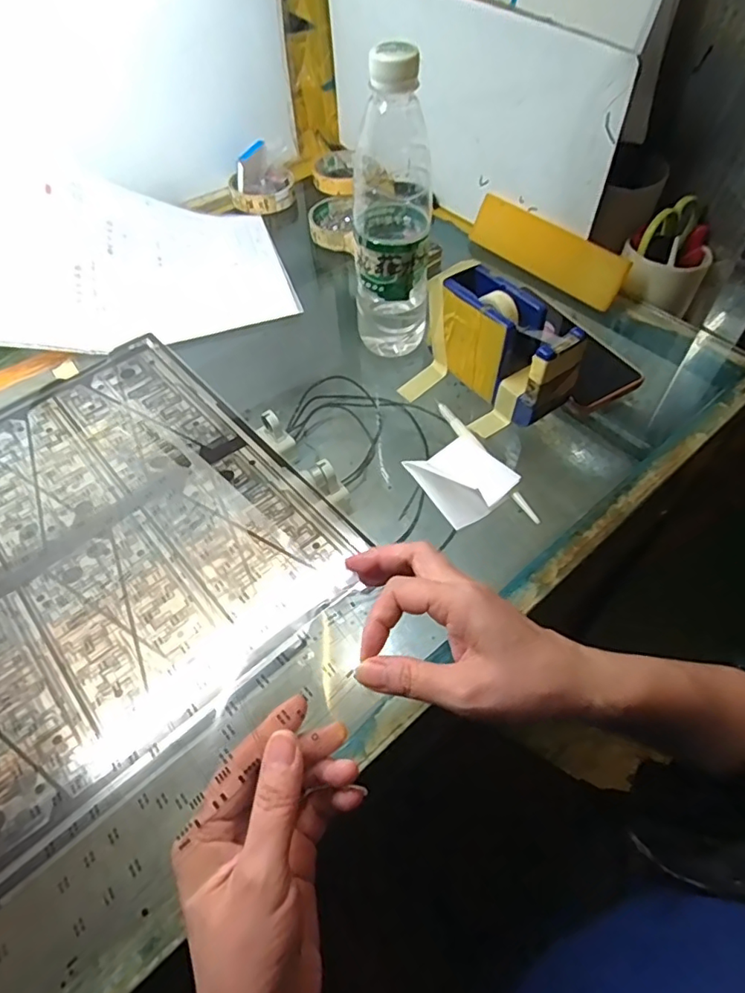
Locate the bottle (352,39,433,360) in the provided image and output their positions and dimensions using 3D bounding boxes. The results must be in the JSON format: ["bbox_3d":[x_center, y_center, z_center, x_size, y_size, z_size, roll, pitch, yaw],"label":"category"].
[{"bbox_3d":[0.017,-0.217,0.440,0.062,0.228,0.067,5,54,5],"label":"bottle"}]

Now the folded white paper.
[{"bbox_3d":[0.066,-0.016,0.412,0.065,0.022,0.068,-31,59,-19],"label":"folded white paper"}]

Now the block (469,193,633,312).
[{"bbox_3d":[0.178,-0.262,0.571,0.013,0.051,0.189,-7,45,-48],"label":"block"}]

